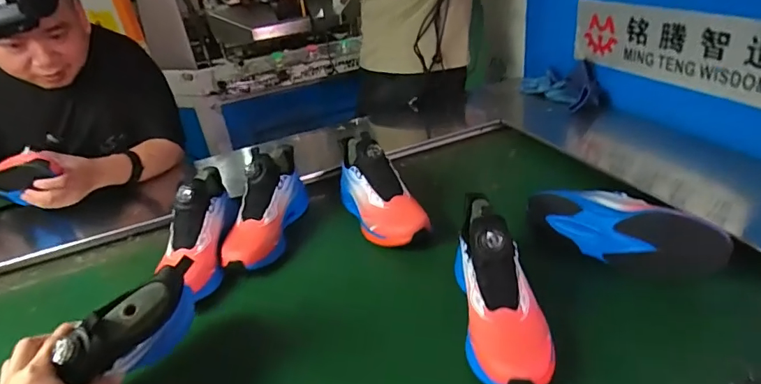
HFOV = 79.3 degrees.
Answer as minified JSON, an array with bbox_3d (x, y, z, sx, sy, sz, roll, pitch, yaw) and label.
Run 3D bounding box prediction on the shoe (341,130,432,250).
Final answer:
[{"bbox_3d":[-0.012,-0.013,0.816,0.093,0.128,0.249,-20,32,-17],"label":"shoe"}]

